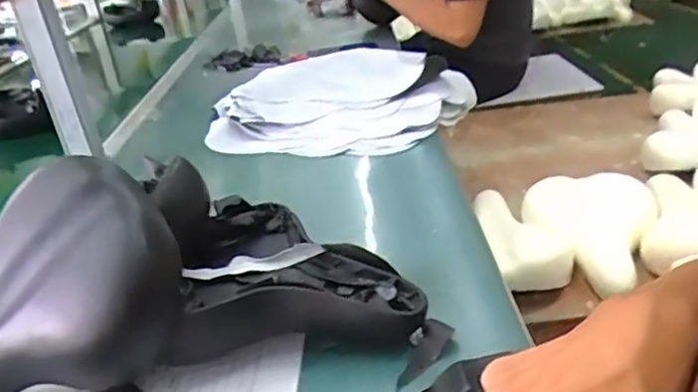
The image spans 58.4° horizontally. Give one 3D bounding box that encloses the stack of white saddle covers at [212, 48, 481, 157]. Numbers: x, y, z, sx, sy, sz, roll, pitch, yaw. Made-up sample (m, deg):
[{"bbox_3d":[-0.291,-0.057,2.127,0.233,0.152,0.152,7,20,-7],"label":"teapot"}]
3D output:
[{"bbox_3d":[-0.002,-0.159,1.013,0.347,0.067,0.403,16,35,40],"label":"stack of white saddle covers"}]

